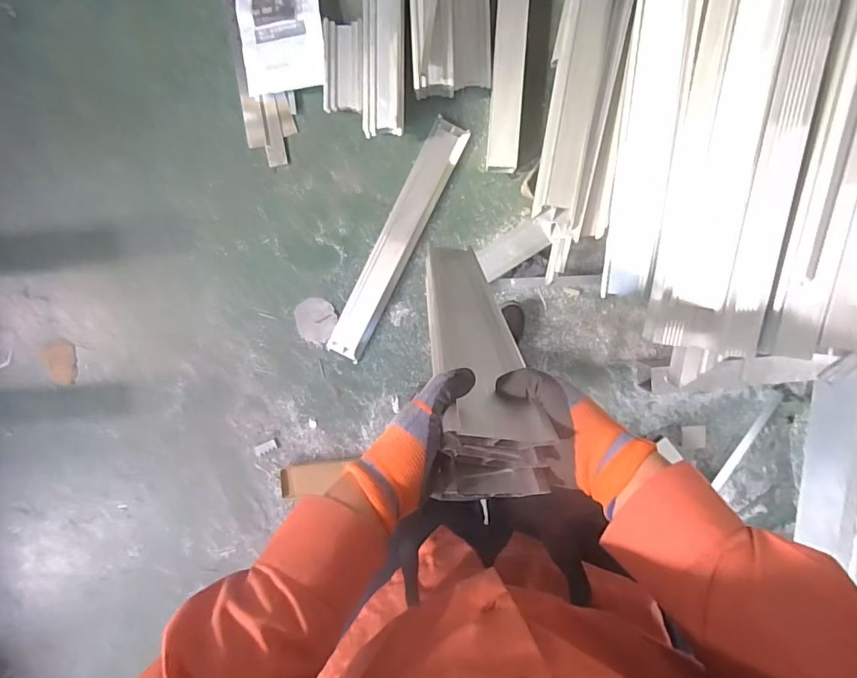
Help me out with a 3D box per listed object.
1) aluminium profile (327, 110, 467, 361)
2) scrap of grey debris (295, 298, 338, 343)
[{"bbox_3d":[-0.088,-0.254,1.282,0.095,0.030,0.652,27,97,0],"label":"aluminium profile"},{"bbox_3d":[-0.305,-0.051,1.317,0.109,0.007,0.116,0,97,0],"label":"scrap of grey debris"}]

